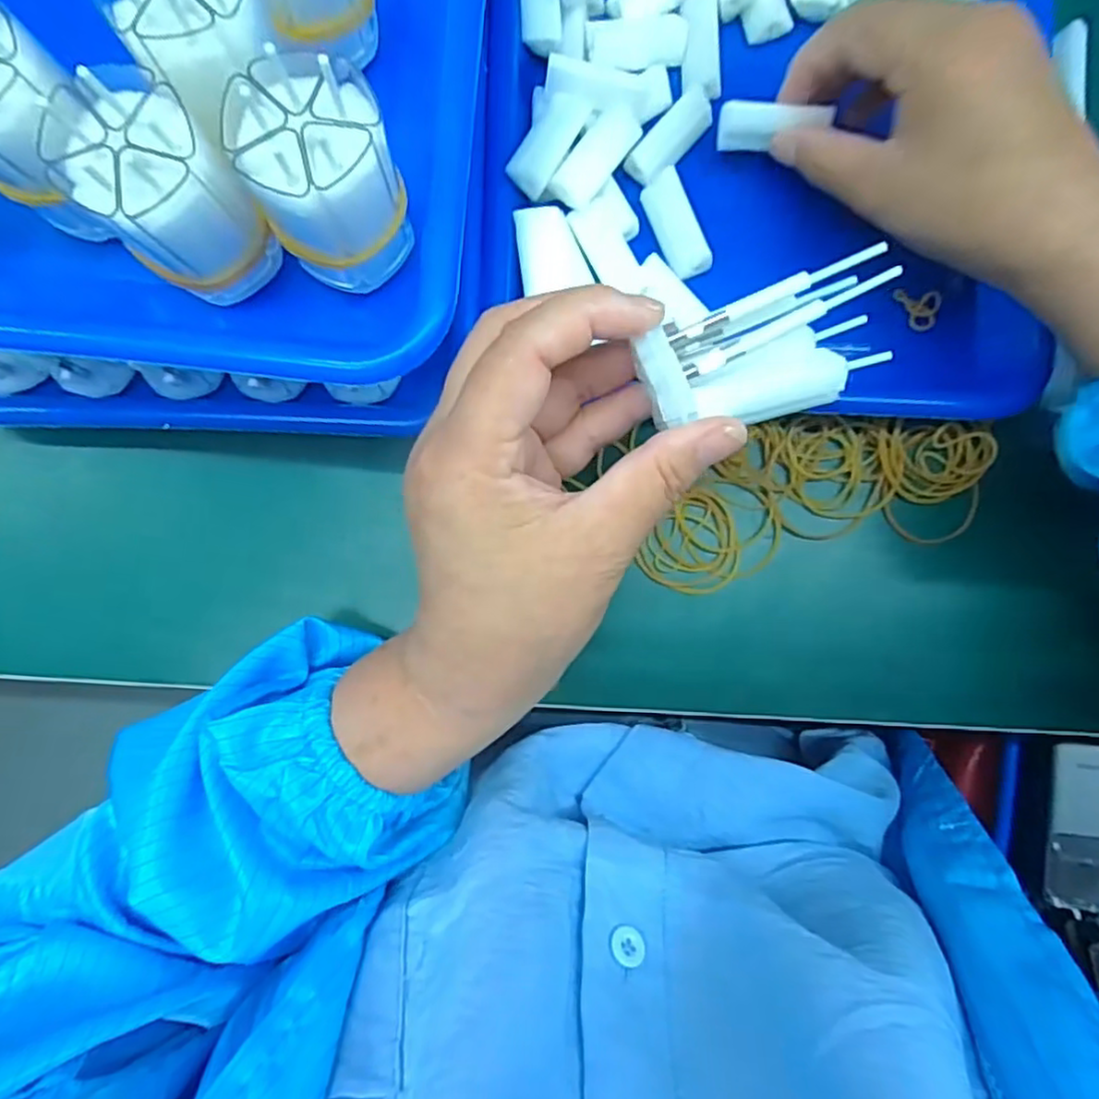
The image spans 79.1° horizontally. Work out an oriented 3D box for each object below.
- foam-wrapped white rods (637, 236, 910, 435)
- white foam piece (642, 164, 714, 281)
[{"bbox_3d":[0.063,-0.057,0.196,0.071,0.022,0.035,-16,86,-2],"label":"foam-wrapped white rods"},{"bbox_3d":[0.058,-0.148,0.302,0.016,0.008,0.048,-22,86,-2],"label":"white foam piece"}]

